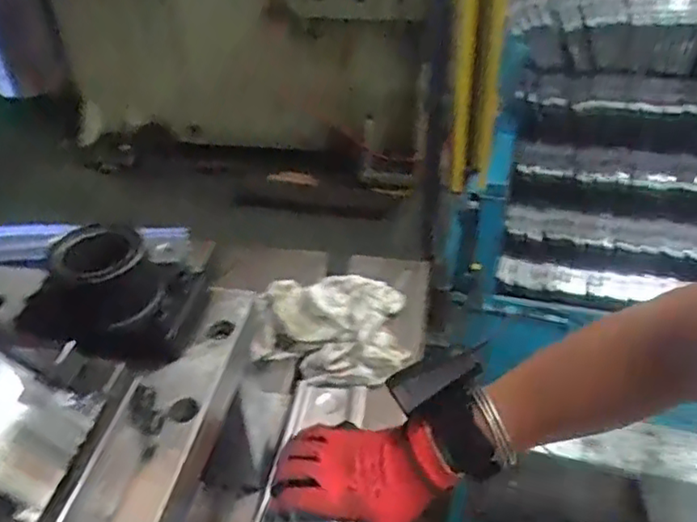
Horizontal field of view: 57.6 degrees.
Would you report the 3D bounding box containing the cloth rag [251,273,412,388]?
[{"bbox_3d":[-0.021,0.079,0.784,0.183,0.057,0.150,-4,39,0],"label":"cloth rag"}]

